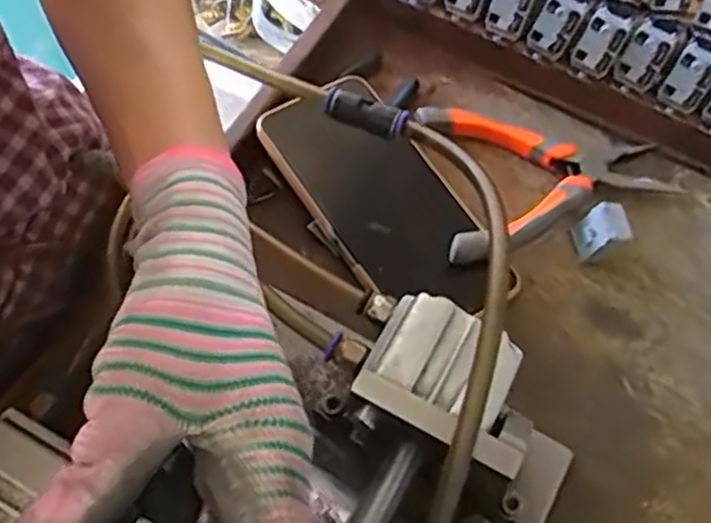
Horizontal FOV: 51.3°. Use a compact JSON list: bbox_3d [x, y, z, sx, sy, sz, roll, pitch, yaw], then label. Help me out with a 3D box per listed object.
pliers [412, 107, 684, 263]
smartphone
[{"bbox_3d":[0.113,-0.050,0.428,0.140,0.024,0.100,-7,65,-5],"label":"pliers"},{"bbox_3d":[0.014,-0.035,0.411,0.077,0.011,0.159,-24,69,-23],"label":"smartphone"}]

